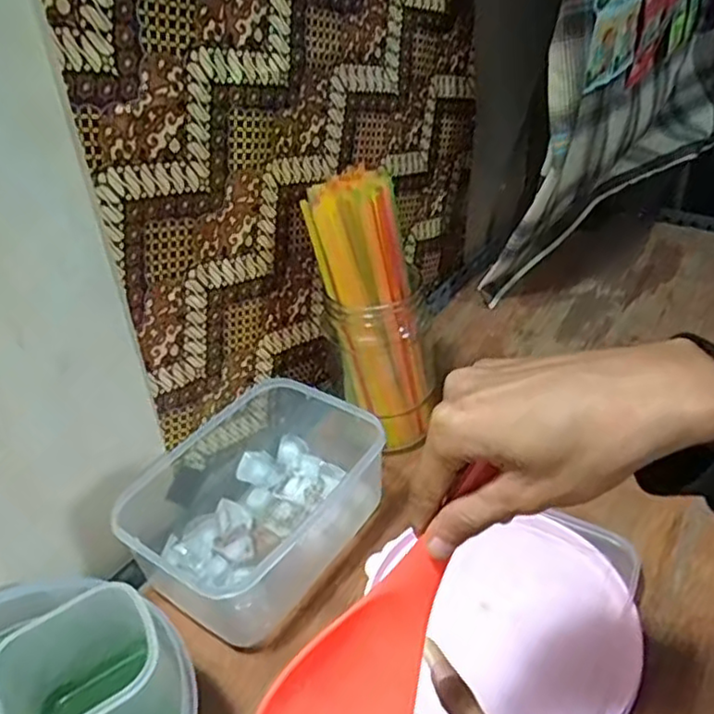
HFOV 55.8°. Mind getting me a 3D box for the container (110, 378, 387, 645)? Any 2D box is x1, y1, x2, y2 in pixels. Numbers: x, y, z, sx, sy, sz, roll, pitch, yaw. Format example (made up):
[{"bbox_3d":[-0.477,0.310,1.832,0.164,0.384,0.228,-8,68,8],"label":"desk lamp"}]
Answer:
[{"bbox_3d":[-0.081,0.111,0.556,0.141,0.088,0.210,21,45,30],"label":"container"}]

